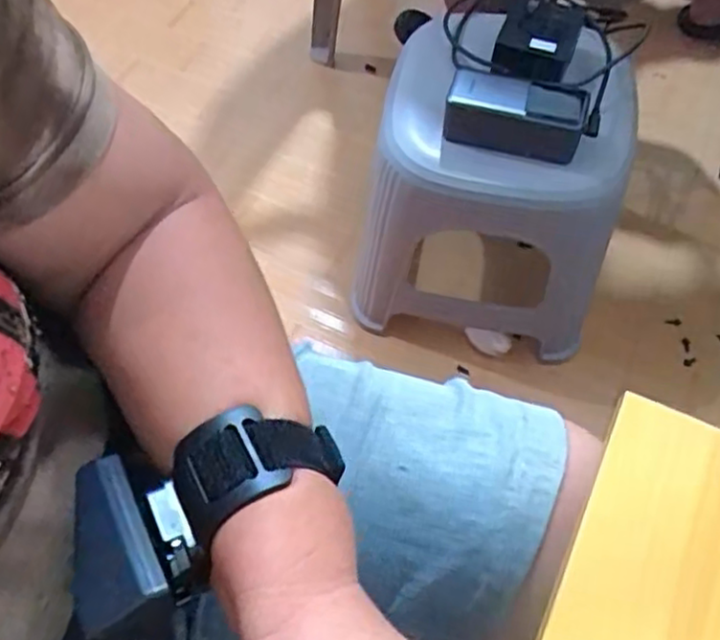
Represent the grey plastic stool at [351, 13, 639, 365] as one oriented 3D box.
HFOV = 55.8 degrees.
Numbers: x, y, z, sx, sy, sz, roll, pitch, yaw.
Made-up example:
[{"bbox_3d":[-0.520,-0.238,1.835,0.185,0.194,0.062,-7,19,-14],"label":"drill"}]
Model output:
[{"bbox_3d":[0.154,-0.156,0.816,0.275,0.330,0.247,11,63,7],"label":"grey plastic stool"}]

